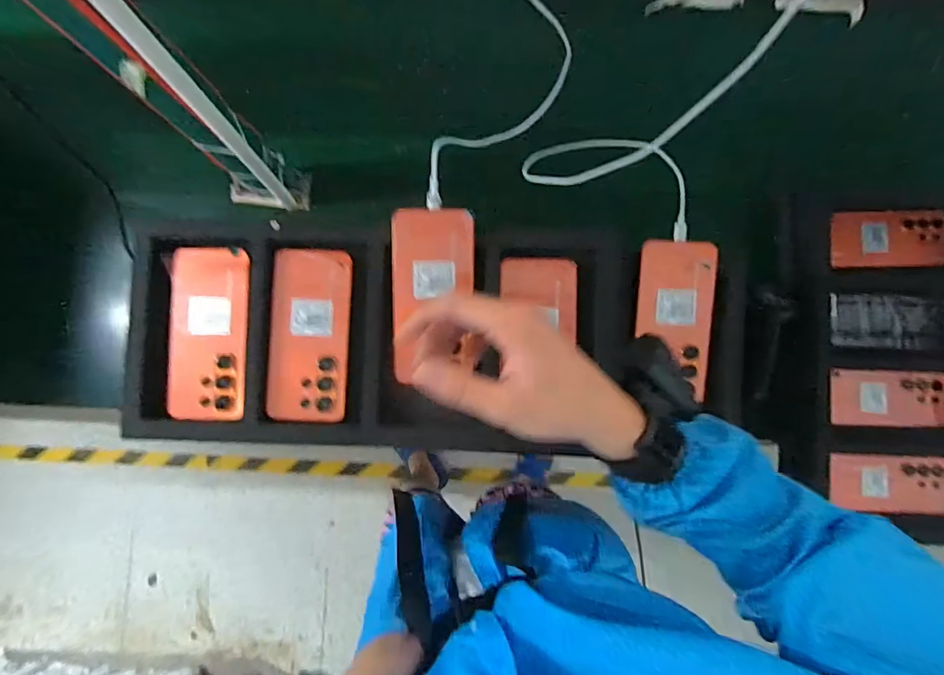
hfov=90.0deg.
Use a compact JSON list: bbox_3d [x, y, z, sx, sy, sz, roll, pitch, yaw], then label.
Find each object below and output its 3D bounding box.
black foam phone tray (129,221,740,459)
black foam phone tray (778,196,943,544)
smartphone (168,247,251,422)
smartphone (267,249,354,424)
[{"bbox_3d":[-0.029,0.002,0.481,0.628,0.036,0.222,2,86,0],"label":"black foam phone tray"},{"bbox_3d":[0.584,0.033,0.678,0.254,0.071,0.476,7,86,0],"label":"black foam phone tray"},{"bbox_3d":[-0.267,-0.004,0.477,0.080,0.011,0.171,1,86,-1],"label":"smartphone"},{"bbox_3d":[-0.164,-0.002,0.479,0.080,0.009,0.172,2,86,0],"label":"smartphone"}]

